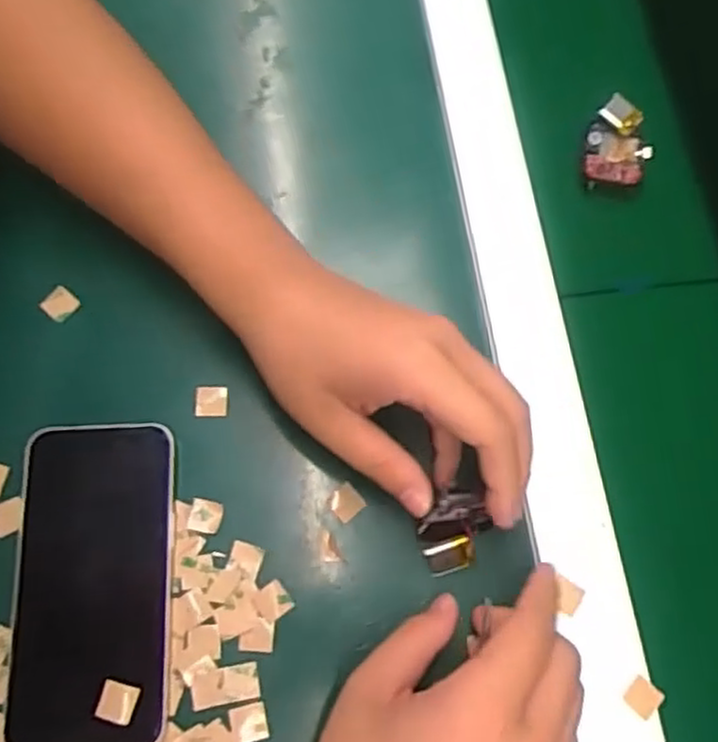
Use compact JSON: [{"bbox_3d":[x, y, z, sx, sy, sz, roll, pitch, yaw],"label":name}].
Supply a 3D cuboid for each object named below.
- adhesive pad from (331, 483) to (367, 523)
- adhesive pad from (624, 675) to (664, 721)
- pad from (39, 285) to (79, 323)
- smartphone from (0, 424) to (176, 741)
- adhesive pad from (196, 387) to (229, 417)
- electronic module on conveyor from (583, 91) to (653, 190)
[{"bbox_3d":[-0.006,0.064,0.349,0.015,0.004,0.015,-37,77,-13],"label":"adhesive pad"},{"bbox_3d":[0.130,0.150,0.326,0.015,0.004,0.015,37,74,10],"label":"adhesive pad"},{"bbox_3d":[-0.160,-0.035,0.382,0.015,0.006,0.016,41,75,11],"label":"pad"},{"bbox_3d":[-0.126,0.099,0.335,0.074,0.014,0.145,-1,72,-3],"label":"smartphone"},{"bbox_3d":[-0.076,0.016,0.366,0.016,0.004,0.015,2,72,-2],"label":"adhesive pad"},{"bbox_3d":[0.149,-0.131,0.410,0.035,0.014,0.052,7,72,0],"label":"electronic module on conveyor"}]

